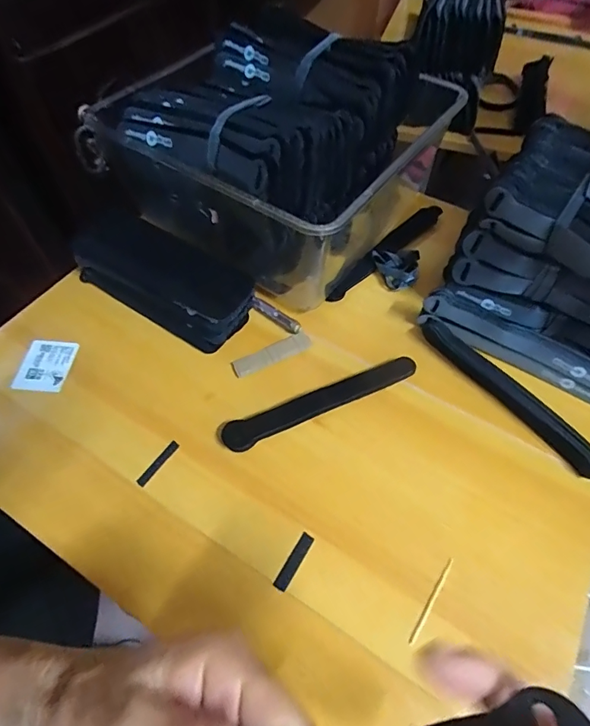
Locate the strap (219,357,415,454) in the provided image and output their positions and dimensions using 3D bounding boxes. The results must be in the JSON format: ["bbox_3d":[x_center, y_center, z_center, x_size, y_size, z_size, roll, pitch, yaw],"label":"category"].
[{"bbox_3d":[0.028,0.038,0.433,0.201,0.007,0.029,-20,61,-14],"label":"strap"}]

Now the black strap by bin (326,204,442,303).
[{"bbox_3d":[0.110,-0.138,0.548,0.210,0.021,0.025,-39,67,-23],"label":"black strap by bin"}]

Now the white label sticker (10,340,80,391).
[{"bbox_3d":[-0.256,0.003,0.454,0.048,0.006,0.058,9,60,-2],"label":"white label sticker"}]

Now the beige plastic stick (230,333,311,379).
[{"bbox_3d":[-0.024,-0.009,0.459,0.085,0.005,0.025,-24,62,-16],"label":"beige plastic stick"}]

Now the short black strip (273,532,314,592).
[{"bbox_3d":[-0.001,0.160,0.357,0.010,0.004,0.047,29,61,15],"label":"short black strip"}]

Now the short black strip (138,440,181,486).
[{"bbox_3d":[-0.124,0.091,0.402,0.008,0.006,0.047,31,62,16],"label":"short black strip"}]

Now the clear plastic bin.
[{"bbox_3d":[-0.016,-0.253,0.521,0.320,0.163,0.309,33,63,17],"label":"clear plastic bin"}]

